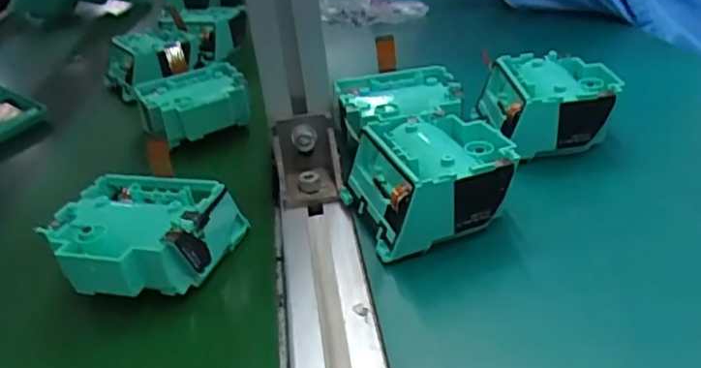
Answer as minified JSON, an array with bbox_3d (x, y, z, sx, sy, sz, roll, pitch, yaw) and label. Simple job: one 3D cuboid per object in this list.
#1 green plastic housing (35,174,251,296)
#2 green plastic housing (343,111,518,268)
[{"bbox_3d":[-0.103,0.027,0.310,0.078,0.038,0.072,-1,31,10],"label":"green plastic housing"},{"bbox_3d":[0.042,-0.002,0.322,0.079,0.043,0.075,-13,31,-9],"label":"green plastic housing"}]

